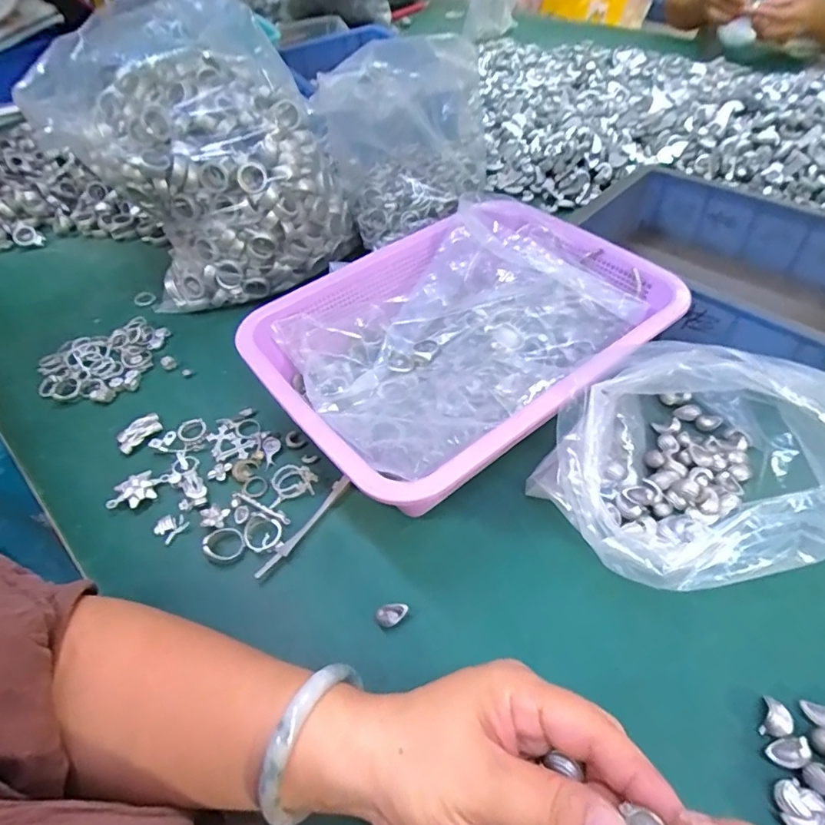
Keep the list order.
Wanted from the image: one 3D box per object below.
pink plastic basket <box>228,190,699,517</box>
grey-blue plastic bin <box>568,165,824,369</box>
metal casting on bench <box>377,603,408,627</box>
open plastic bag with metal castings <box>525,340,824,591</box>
[{"bbox_3d":[0.042,-0.055,0.428,0.294,0.079,0.219,-33,54,-19],"label":"pink plastic basket"},{"bbox_3d":[0.280,-0.128,0.491,0.241,0.084,0.170,36,62,30],"label":"grey-blue plastic bin"},{"bbox_3d":[-0.012,0.126,0.329,0.019,0.015,0.011,-15,51,-6],"label":"metal casting on bench"},{"bbox_3d":[0.186,0.023,0.329,0.195,0.115,0.156,-36,55,-21],"label":"open plastic bag with metal castings"}]

